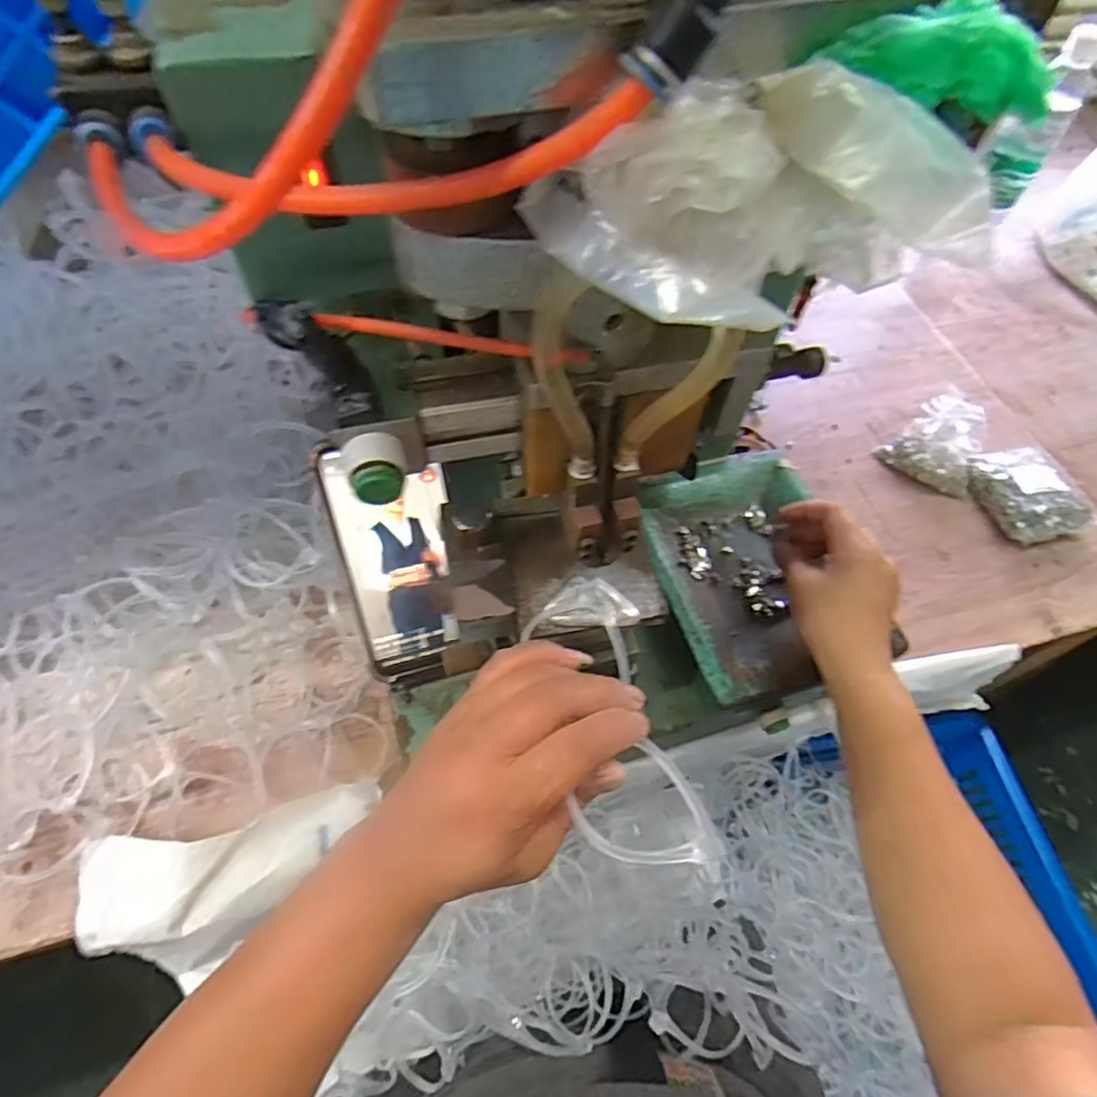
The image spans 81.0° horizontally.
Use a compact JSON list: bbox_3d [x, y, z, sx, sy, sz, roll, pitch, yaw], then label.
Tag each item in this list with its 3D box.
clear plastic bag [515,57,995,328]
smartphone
[{"bbox_3d":[0.044,-0.079,0.143,0.089,0.035,0.045,-3,58,-4],"label":"clear plastic bag"},{"bbox_3d":[-0.096,0.012,0.415,0.069,0.153,0.011,-8,23,-7],"label":"smartphone"}]

